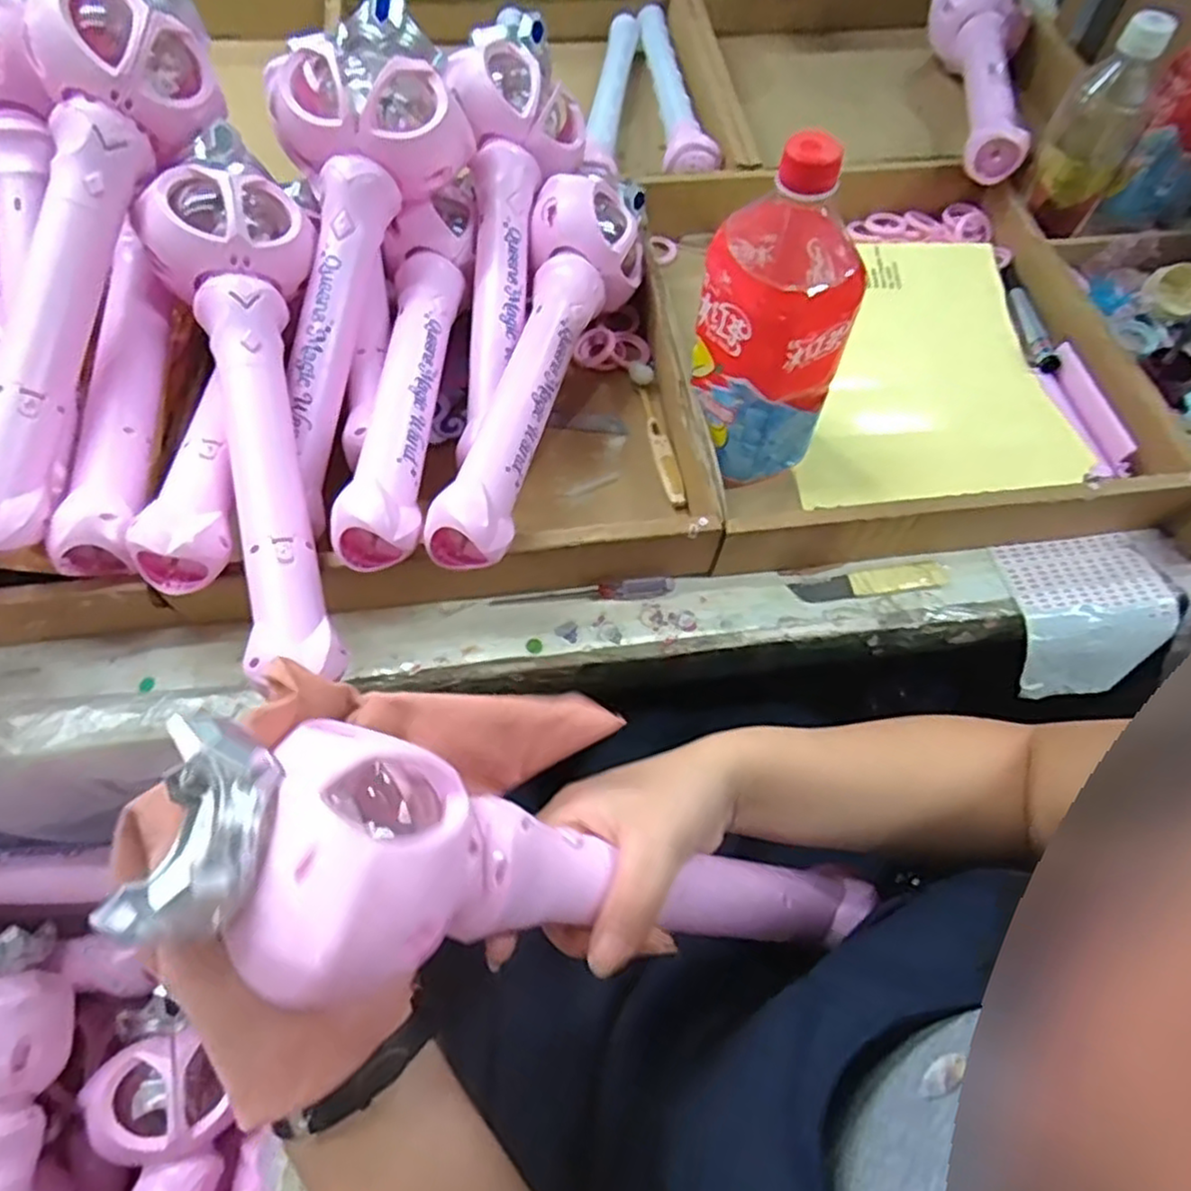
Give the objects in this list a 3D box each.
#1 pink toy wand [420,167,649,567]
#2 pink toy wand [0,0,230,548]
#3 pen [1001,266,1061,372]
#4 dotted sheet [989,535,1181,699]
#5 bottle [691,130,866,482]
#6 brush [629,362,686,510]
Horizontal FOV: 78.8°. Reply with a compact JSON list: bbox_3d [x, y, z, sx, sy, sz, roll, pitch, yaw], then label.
[{"bbox_3d":[-0.037,-0.166,0.496,0.078,0.061,0.349,14,62,5],"label":"pink toy wand"},{"bbox_3d":[-0.299,-0.194,0.406,0.078,0.065,0.341,9,81,2],"label":"pink toy wand"},{"bbox_3d":[0.362,-0.237,0.613,0.020,0.010,0.128,-1,62,-3],"label":"pen"},{"bbox_3d":[0.346,0.011,0.519,0.107,0.040,0.101,-9,63,-7],"label":"dotted sheet"},{"bbox_3d":[0.112,-0.175,0.462,0.089,0.218,0.100,11,62,4],"label":"bottle"},{"bbox_3d":[0.047,-0.124,0.547,0.015,0.012,0.134,-9,63,-7],"label":"brush"}]

